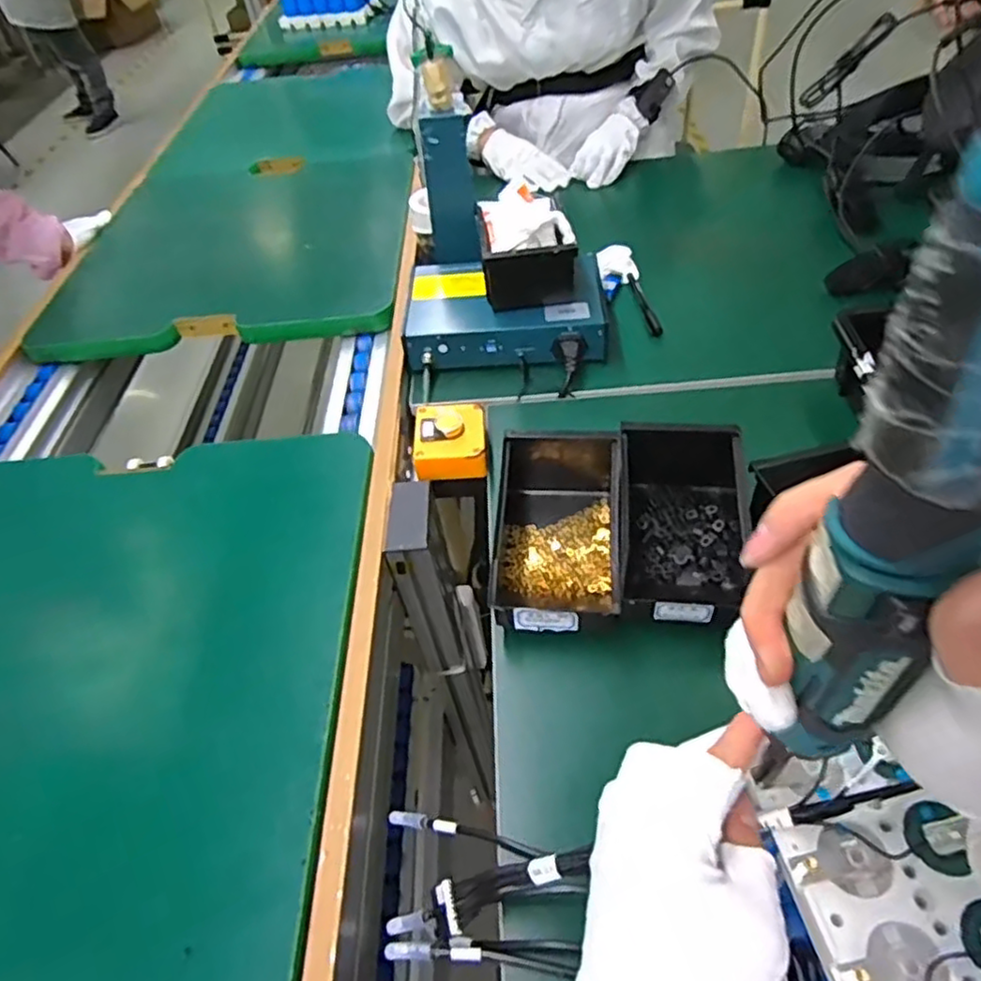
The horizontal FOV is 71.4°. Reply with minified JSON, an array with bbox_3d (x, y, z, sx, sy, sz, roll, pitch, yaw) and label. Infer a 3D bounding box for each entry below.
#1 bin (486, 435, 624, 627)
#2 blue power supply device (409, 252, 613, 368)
[{"bbox_3d":[0.058,0.023,0.602,0.108,0.069,0.207,2,48,8],"label":"bin"},{"bbox_3d":[0.020,-0.214,0.814,0.230,0.061,0.166,0,48,6],"label":"blue power supply device"}]

